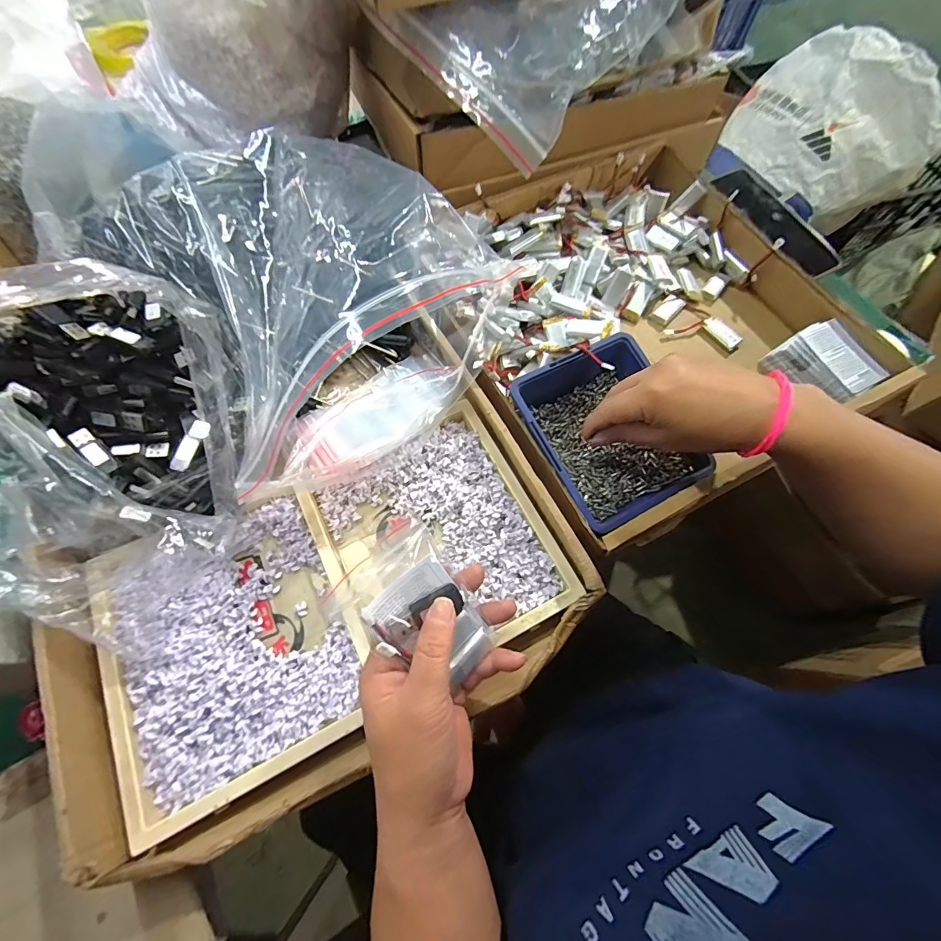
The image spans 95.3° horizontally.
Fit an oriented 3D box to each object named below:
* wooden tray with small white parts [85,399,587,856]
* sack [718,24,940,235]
[{"bbox_3d":[-0.098,0.086,0.327,0.320,0.030,0.185,-25,70,-12],"label":"wooden tray with small white parts"},{"bbox_3d":[0.779,-0.732,0.945,0.391,0.283,0.259,31,69,11],"label":"sack"}]

